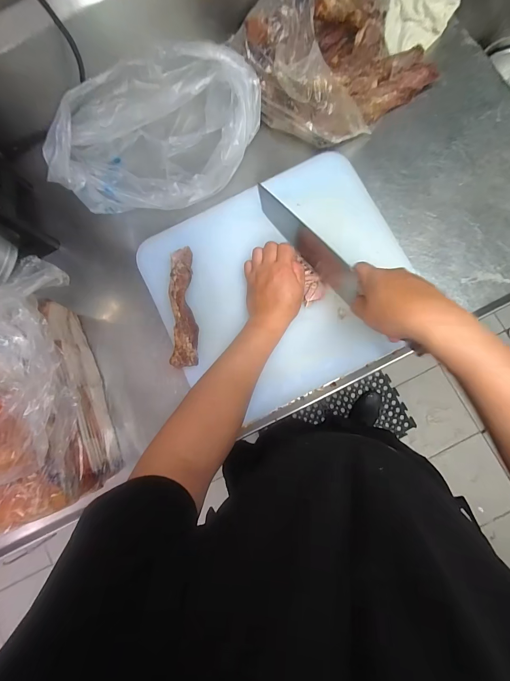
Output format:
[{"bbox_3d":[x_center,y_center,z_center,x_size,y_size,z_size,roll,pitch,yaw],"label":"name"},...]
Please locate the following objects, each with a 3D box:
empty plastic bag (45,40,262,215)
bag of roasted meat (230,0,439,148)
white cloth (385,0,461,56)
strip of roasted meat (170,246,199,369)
[{"bbox_3d":[-0.151,-0.338,0.510,0.326,0.140,0.184,-20,82,2],"label":"empty plastic bag"},{"bbox_3d":[0.145,-0.460,0.499,0.278,0.129,0.190,-31,81,0],"label":"bag of roasted meat"},{"bbox_3d":[0.303,-0.596,0.558,0.128,0.050,0.125,3,83,5],"label":"white cloth"},{"bbox_3d":[-0.109,-0.053,0.478,0.040,0.027,0.185,-5,82,4],"label":"strip of roasted meat"}]

